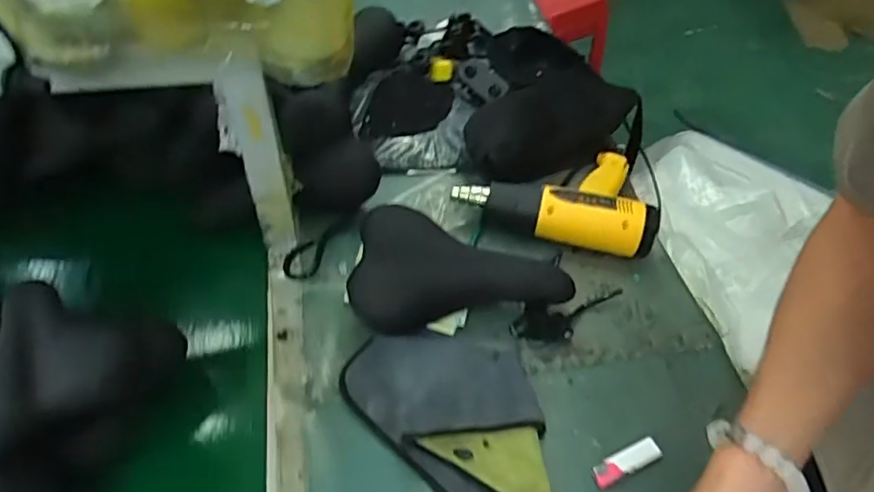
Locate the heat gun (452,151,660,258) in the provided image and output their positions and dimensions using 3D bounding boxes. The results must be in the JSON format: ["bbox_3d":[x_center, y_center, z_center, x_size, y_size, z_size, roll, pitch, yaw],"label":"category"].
[{"bbox_3d":[0.167,-0.089,0.844,0.264,0.071,0.186,13,51,7],"label":"heat gun"}]

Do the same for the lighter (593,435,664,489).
[{"bbox_3d":[0.198,0.225,0.628,0.082,0.013,0.024,-20,54,-19],"label":"lighter"}]

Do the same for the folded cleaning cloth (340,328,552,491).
[{"bbox_3d":[0.040,0.179,0.645,0.174,0.026,0.270,-35,60,-28],"label":"folded cleaning cloth"}]

